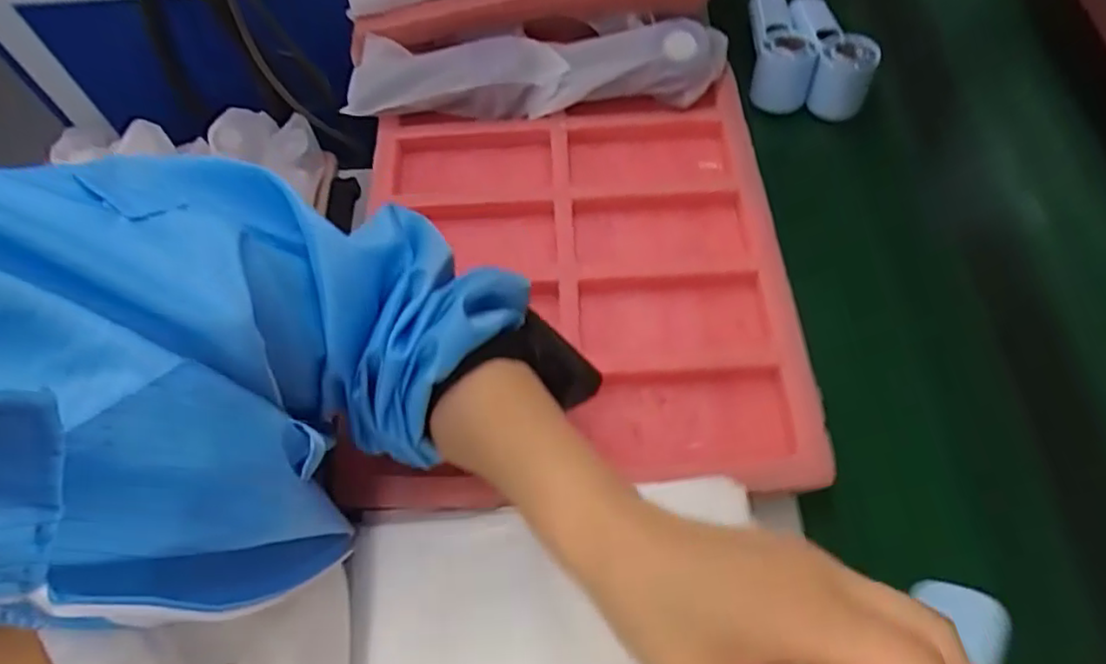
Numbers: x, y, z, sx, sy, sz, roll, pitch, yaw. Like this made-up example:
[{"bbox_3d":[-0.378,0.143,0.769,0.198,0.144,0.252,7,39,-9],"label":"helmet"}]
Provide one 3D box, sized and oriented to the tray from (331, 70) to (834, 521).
[{"bbox_3d":[0.013,-0.040,0.523,0.331,0.045,0.356,-4,60,0],"label":"tray"}]

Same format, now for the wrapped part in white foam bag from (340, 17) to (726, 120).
[{"bbox_3d":[-0.019,-0.240,0.599,0.336,0.061,0.073,-3,60,0],"label":"wrapped part in white foam bag"}]

